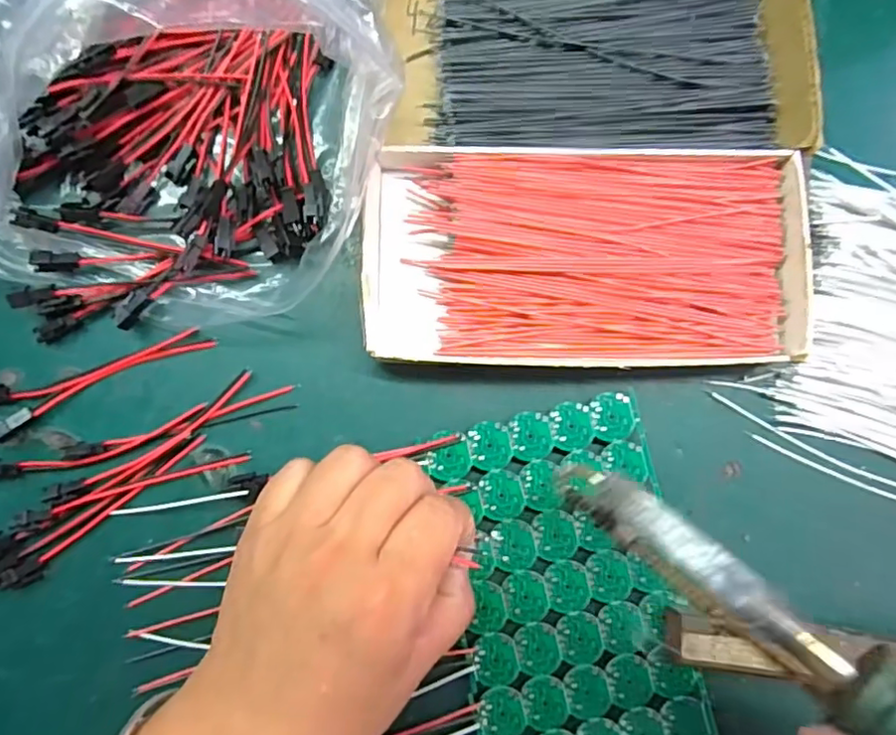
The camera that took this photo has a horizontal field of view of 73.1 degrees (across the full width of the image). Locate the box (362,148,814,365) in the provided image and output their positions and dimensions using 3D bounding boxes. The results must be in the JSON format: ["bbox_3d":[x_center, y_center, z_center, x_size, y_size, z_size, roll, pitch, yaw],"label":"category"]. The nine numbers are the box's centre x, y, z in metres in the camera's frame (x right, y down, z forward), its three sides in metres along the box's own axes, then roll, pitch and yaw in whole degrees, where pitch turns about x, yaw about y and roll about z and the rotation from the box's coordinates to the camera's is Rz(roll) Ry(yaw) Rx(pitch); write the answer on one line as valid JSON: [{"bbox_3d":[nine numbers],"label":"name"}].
[{"bbox_3d":[0.060,-0.049,0.264,0.188,0.019,0.094,2,86,0],"label":"box"}]

